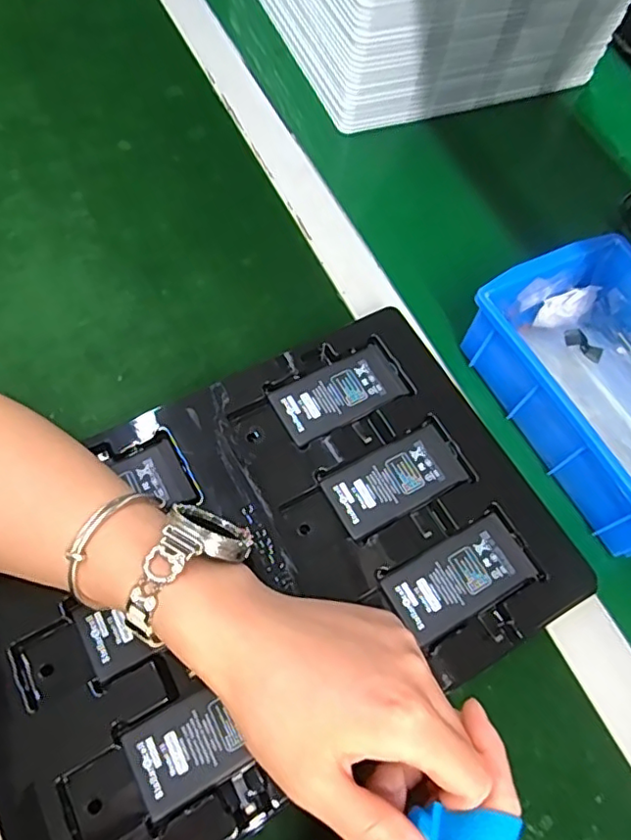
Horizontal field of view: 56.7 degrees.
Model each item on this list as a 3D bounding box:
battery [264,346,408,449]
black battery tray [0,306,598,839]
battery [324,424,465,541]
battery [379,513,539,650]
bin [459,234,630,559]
[{"bbox_3d":[0.016,-0.018,0.392,0.085,0.004,0.044,-26,70,-17],"label":"battery"},{"bbox_3d":[-0.031,0.080,0.341,0.329,0.017,0.226,-26,69,-17],"label":"black battery tray"},{"bbox_3d":[0.050,0.038,0.368,0.084,0.004,0.041,-26,70,-17],"label":"battery"},{"bbox_3d":[0.085,0.092,0.343,0.086,0.004,0.044,-25,70,-16],"label":"battery"},{"bbox_3d":[0.217,-0.025,0.405,0.151,0.057,0.202,-25,69,-16],"label":"bin"}]

